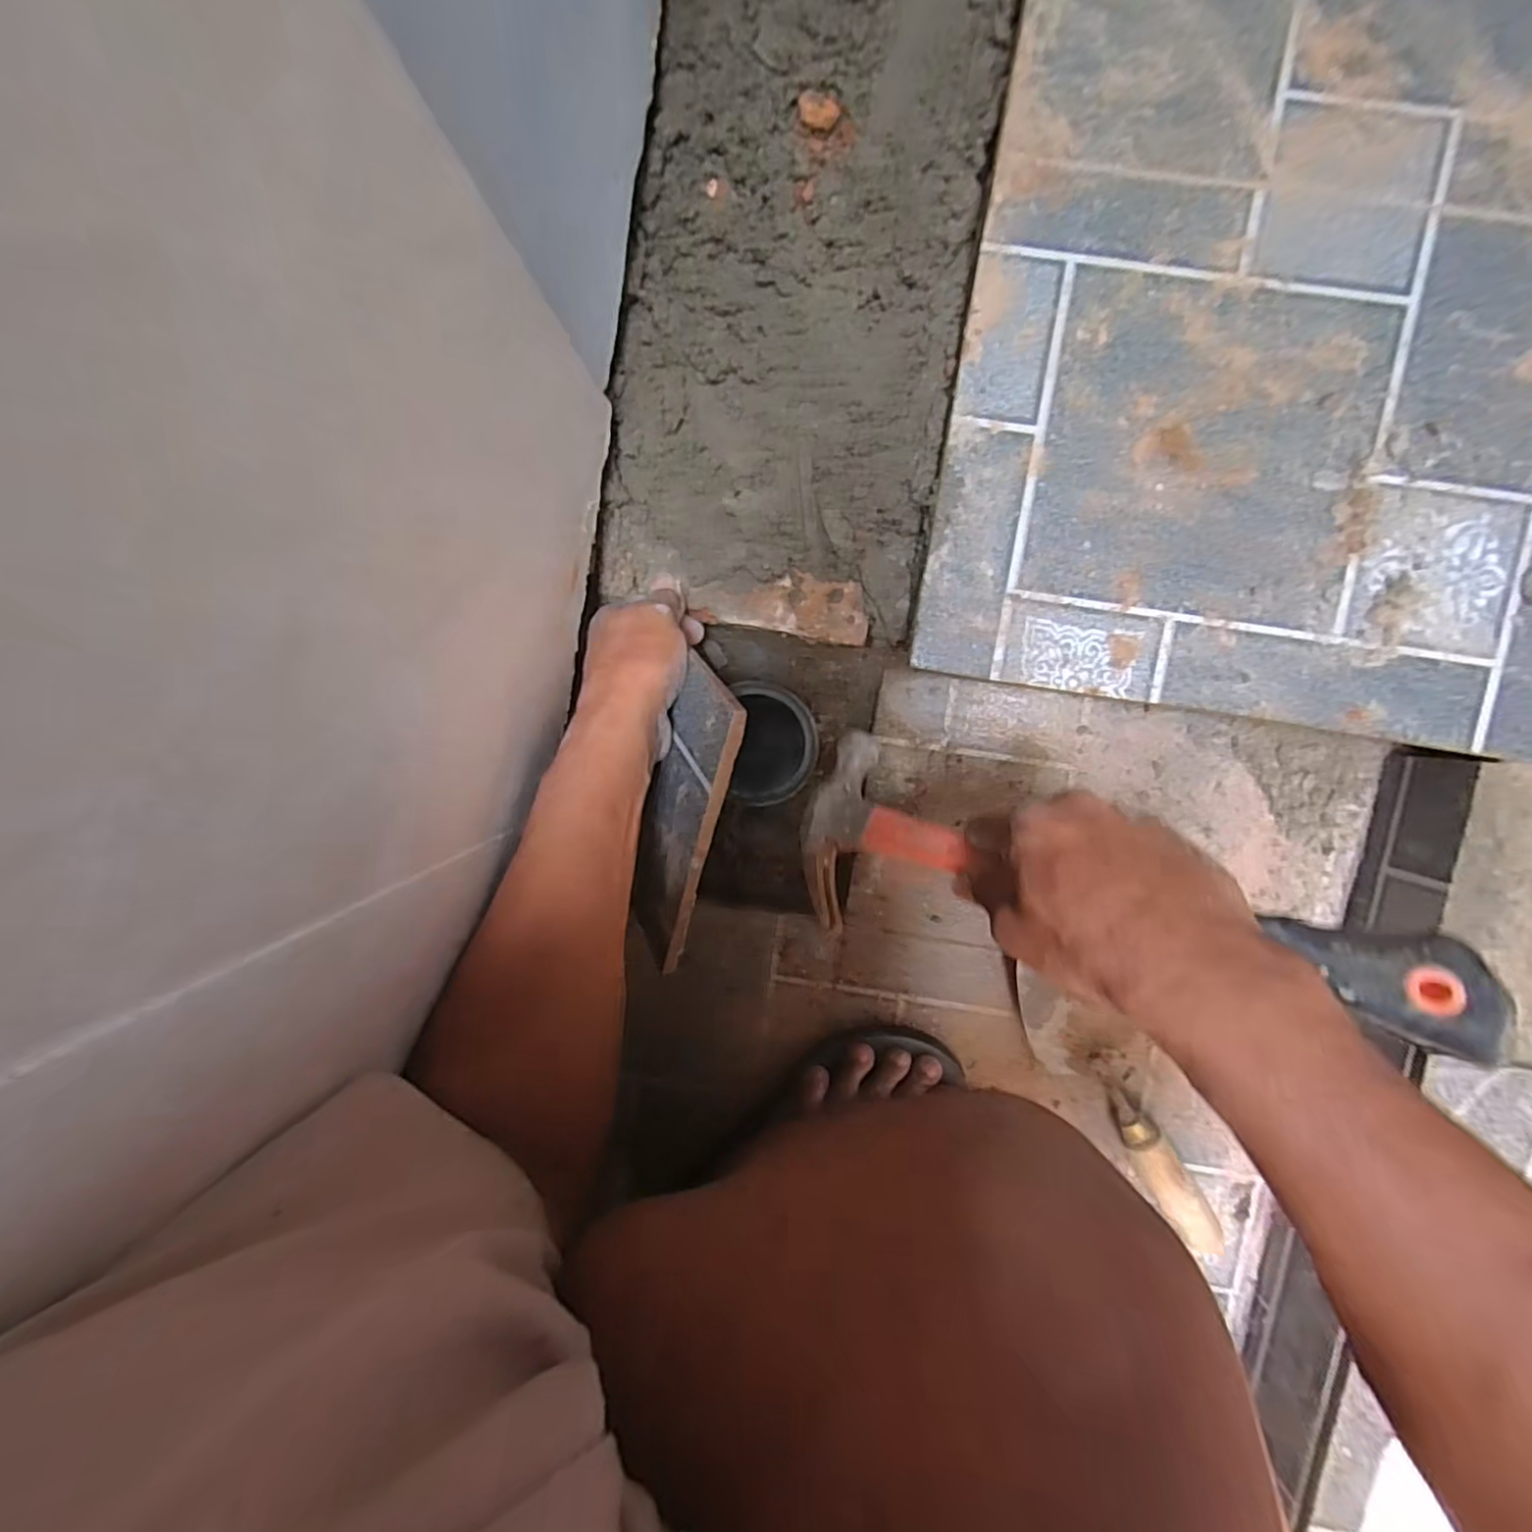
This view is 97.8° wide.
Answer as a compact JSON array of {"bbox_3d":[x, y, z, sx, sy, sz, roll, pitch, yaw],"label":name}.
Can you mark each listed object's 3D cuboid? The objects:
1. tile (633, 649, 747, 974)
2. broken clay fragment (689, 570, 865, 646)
[{"bbox_3d":[-0.055,0.034,0.416,0.007,0.072,0.192,-1,122,-34],"label":"tile"},{"bbox_3d":[0.011,-0.113,0.466,0.121,0.009,0.042,11,96,0],"label":"broken clay fragment"}]

